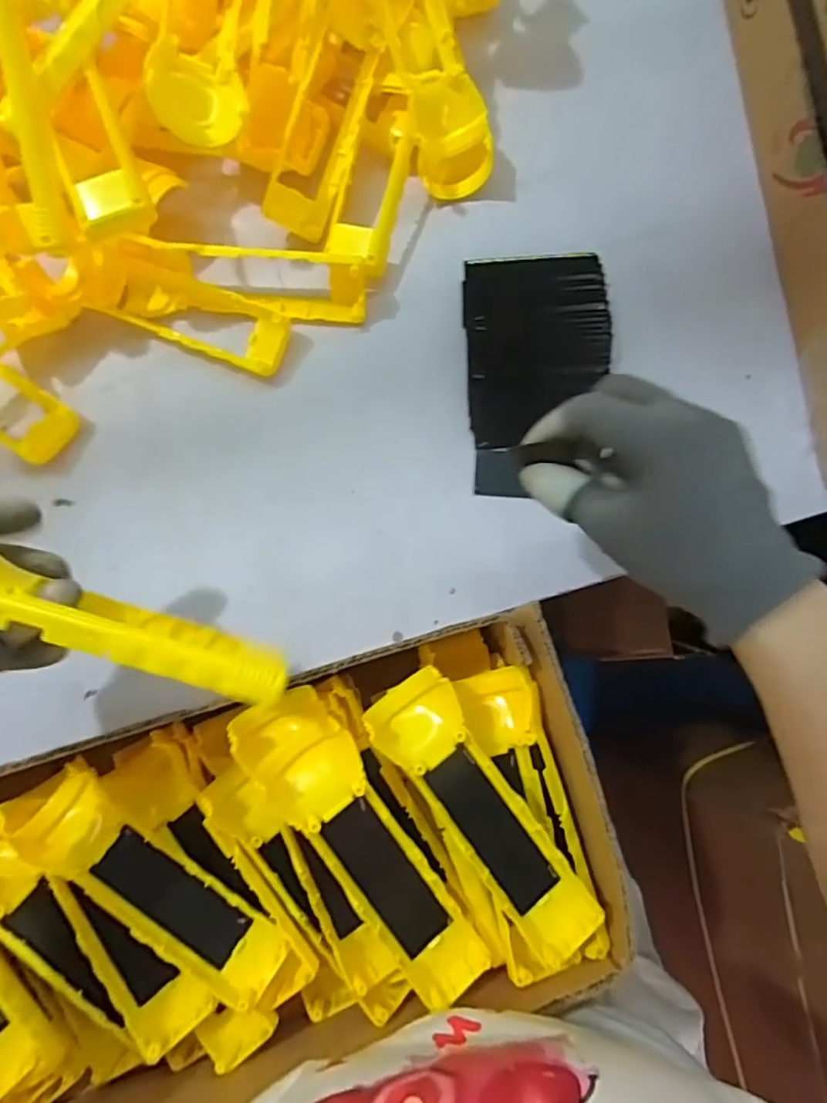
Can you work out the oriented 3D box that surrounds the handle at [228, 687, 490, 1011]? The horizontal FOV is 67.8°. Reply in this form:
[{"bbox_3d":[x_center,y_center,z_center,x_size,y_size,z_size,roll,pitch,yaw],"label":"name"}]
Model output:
[{"bbox_3d":[-0.029,0.160,0.332,0.063,0.041,0.186,-37,83,-7],"label":"handle"}]

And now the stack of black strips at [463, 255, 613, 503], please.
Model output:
[{"bbox_3d":[0.082,-0.121,0.401,0.091,0.025,0.160,-3,80,0],"label":"stack of black strips"}]

